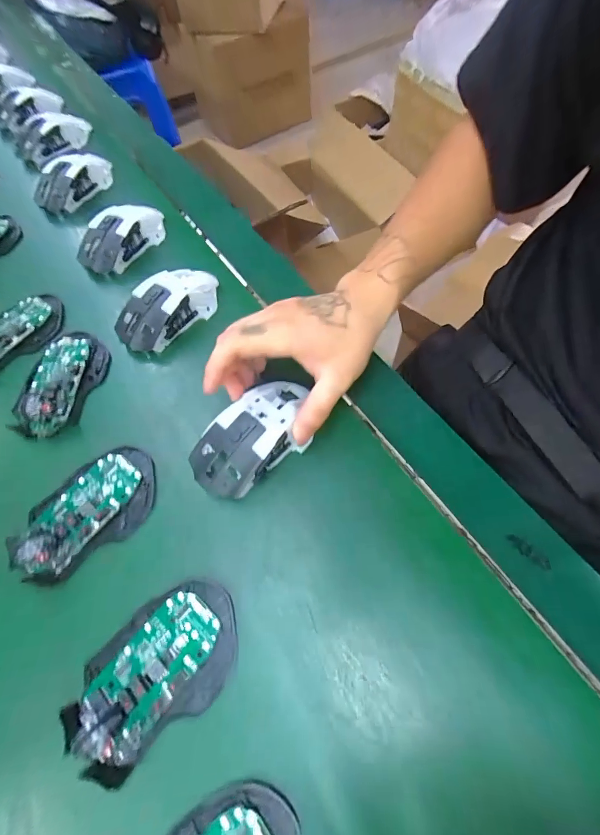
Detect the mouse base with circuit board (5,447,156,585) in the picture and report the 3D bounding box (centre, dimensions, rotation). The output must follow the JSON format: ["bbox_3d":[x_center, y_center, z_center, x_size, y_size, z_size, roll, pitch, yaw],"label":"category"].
[{"bbox_3d":[-0.166,0.071,0.288,0.113,0.036,0.074,-38,67,-16],"label":"mouse base with circuit board"}]

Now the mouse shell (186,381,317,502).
[{"bbox_3d":[-0.034,0.012,0.295,0.058,0.033,0.111,40,71,21],"label":"mouse shell"}]

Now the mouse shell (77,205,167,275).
[{"bbox_3d":[-0.202,-0.210,0.422,0.055,0.039,0.112,31,68,18],"label":"mouse shell"}]

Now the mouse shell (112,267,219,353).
[{"bbox_3d":[-0.128,-0.111,0.364,0.055,0.036,0.110,39,71,21],"label":"mouse shell"}]

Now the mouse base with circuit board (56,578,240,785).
[{"bbox_3d":[-0.090,0.155,0.229,0.106,0.023,0.069,-35,66,-14],"label":"mouse base with circuit board"}]

